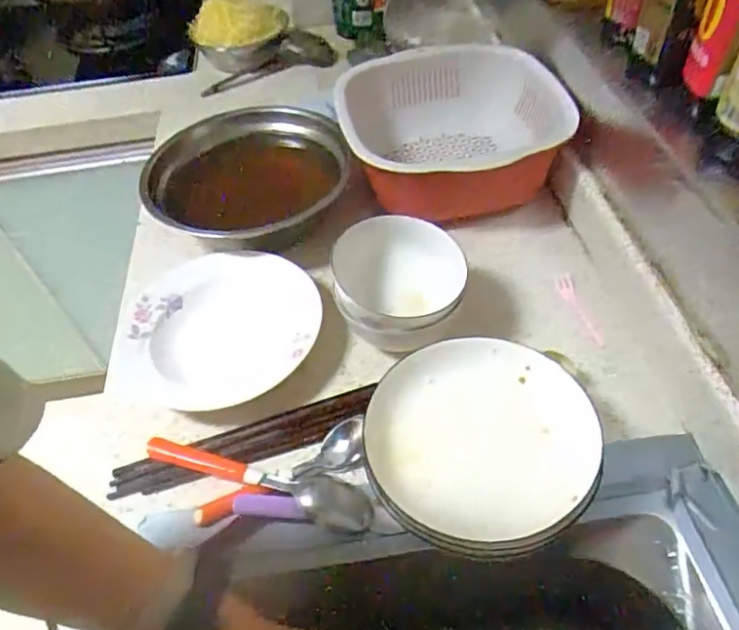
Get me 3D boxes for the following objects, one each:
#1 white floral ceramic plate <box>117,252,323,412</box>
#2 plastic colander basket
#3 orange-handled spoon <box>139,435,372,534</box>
[{"bbox_3d":[-0.143,0.012,0.573,0.184,0.036,0.171,-3,50,3],"label":"white floral ceramic plate"},{"bbox_3d":[0.119,-0.224,0.704,0.268,0.114,0.263,-9,50,-2],"label":"plastic colander basket"},{"bbox_3d":[-0.092,0.135,0.479,0.200,0.017,0.037,14,53,17],"label":"orange-handled spoon"}]

